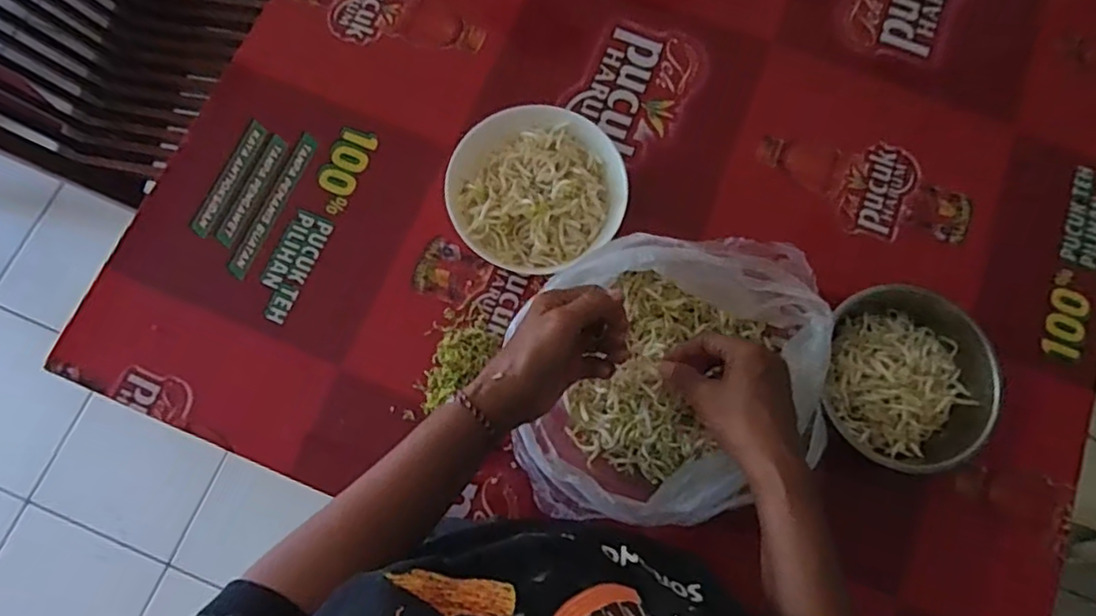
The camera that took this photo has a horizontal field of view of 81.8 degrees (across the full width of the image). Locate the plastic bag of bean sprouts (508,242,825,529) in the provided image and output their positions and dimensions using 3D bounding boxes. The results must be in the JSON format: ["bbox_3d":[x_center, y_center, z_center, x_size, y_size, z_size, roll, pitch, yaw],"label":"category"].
[{"bbox_3d":[0.091,0.052,0.466,0.211,0.097,0.187,0,75,-2],"label":"plastic bag of bean sprouts"}]

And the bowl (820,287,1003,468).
[{"bbox_3d":[0.274,0.056,0.491,0.119,0.059,0.137,7,75,2],"label":"bowl"}]

